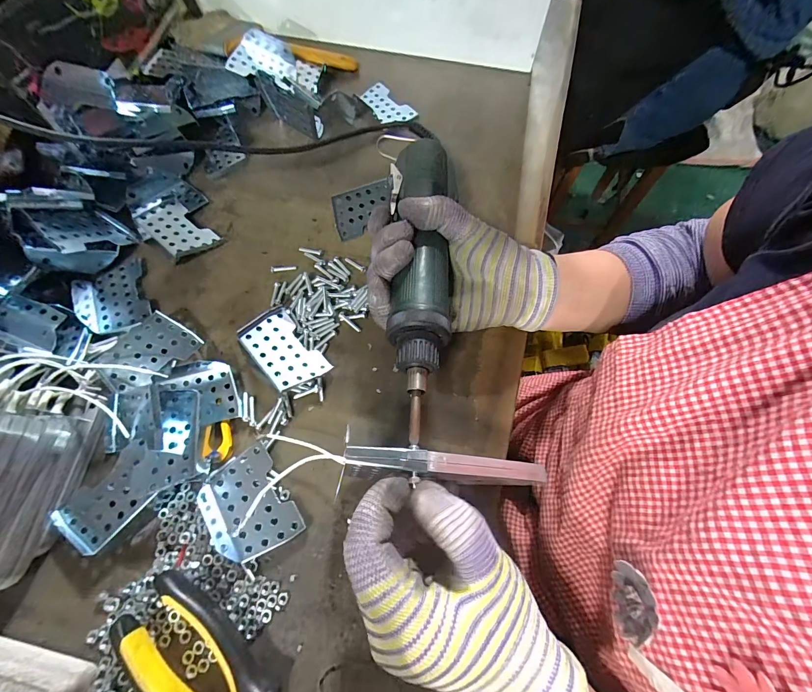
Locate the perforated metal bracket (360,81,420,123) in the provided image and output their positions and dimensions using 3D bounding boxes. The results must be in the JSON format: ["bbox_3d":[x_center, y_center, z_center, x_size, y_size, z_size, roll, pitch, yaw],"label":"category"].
[{"bbox_3d":[-0.023,-0.273,0.396,0.032,0.008,0.067,-37,73,-13],"label":"perforated metal bracket"}]

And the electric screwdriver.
[{"bbox_3d":[0.014,-0.056,0.253,0.044,0.035,0.240,2,64,2],"label":"electric screwdriver"}]

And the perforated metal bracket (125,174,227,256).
[{"bbox_3d":[-0.224,-0.126,0.338,0.062,0.022,0.102,-36,73,-11],"label":"perforated metal bracket"}]

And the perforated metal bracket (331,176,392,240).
[{"bbox_3d":[-0.040,-0.131,0.336,0.061,0.009,0.044,-19,93,-6],"label":"perforated metal bracket"}]

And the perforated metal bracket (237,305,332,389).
[{"bbox_3d":[-0.099,0.004,0.282,0.044,0.019,0.070,-40,74,-12],"label":"perforated metal bracket"}]

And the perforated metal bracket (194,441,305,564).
[{"bbox_3d":[-0.111,0.112,0.245,0.054,0.010,0.068,-34,72,-10],"label":"perforated metal bracket"}]

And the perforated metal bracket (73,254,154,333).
[{"bbox_3d":[-0.264,-0.043,0.313,0.059,0.014,0.071,-24,71,-7],"label":"perforated metal bracket"}]

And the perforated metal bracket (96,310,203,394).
[{"bbox_3d":[-0.208,0.005,0.283,0.068,0.011,0.044,-43,96,-16],"label":"perforated metal bracket"}]

